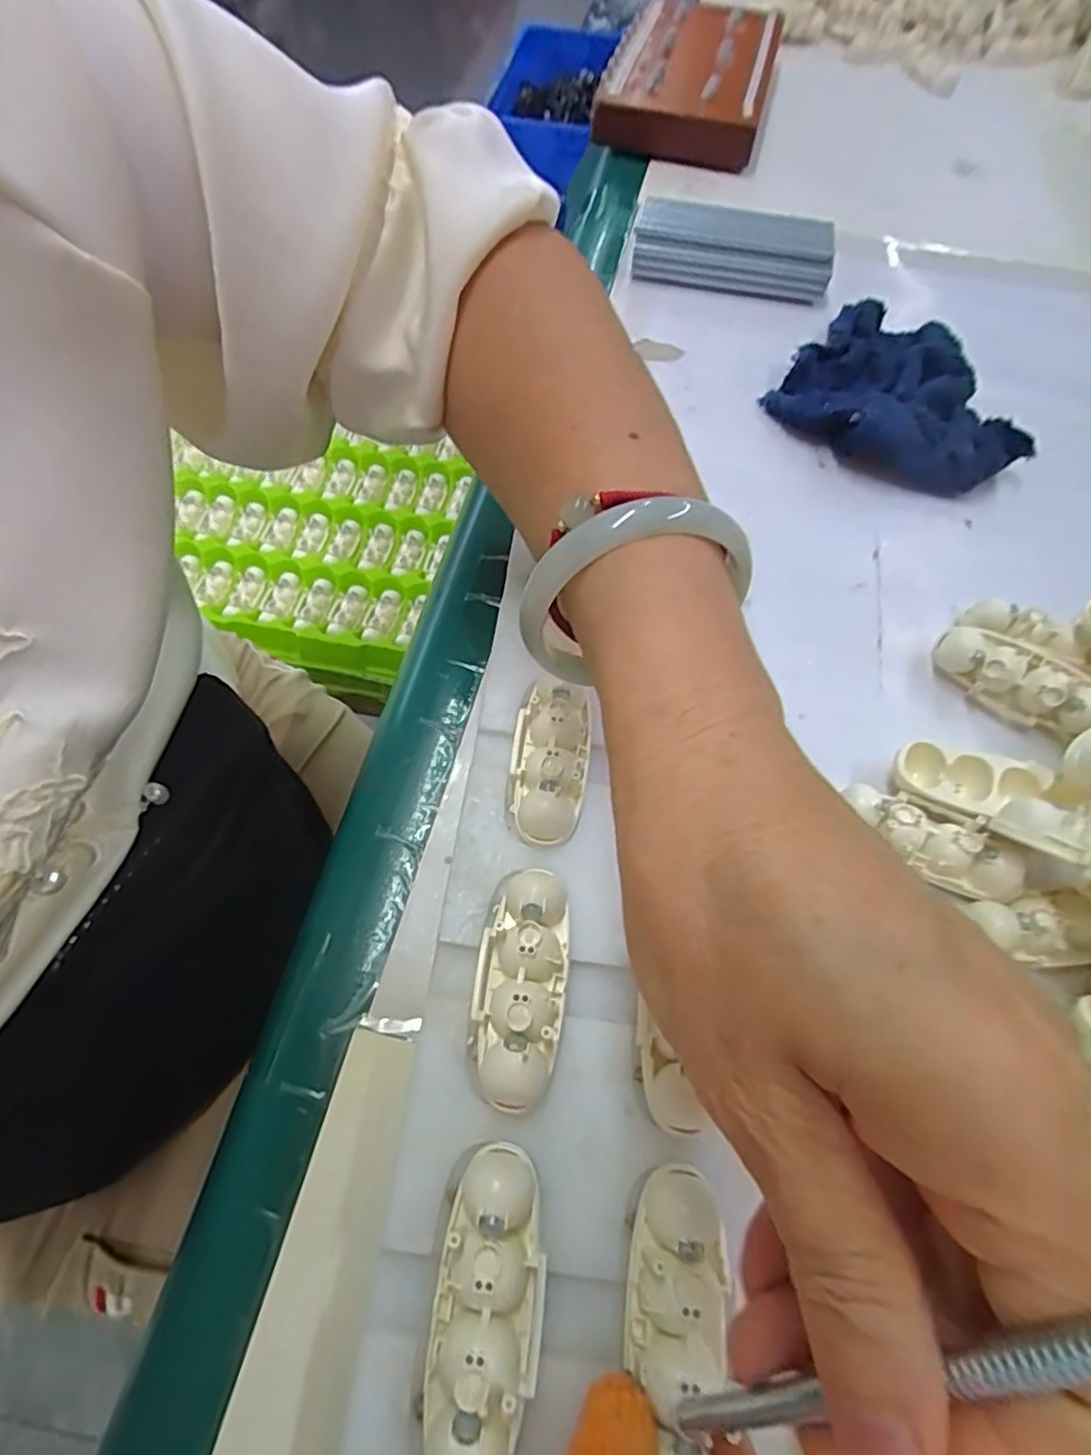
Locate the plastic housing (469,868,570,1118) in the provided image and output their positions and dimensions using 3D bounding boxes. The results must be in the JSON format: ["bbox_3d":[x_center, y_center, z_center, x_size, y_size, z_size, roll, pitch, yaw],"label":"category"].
[{"bbox_3d":[-0.007,0.072,0.190,0.025,0.014,0.061,4,59,3],"label":"plastic housing"}]

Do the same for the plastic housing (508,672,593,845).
[{"bbox_3d":[0.002,0.008,0.225,0.025,0.015,0.060,6,59,4],"label":"plastic housing"}]

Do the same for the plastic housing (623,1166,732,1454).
[{"bbox_3d":[0.031,0.137,0.154,0.022,0.012,0.060,6,56,3],"label":"plastic housing"}]

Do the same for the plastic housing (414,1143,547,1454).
[{"bbox_3d":[-0.014,0.133,0.155,0.025,0.014,0.061,6,59,3],"label":"plastic housing"}]

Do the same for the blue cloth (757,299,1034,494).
[{"bbox_3d":[0.186,-0.170,0.348,0.106,0.023,0.118,-37,66,-20],"label":"blue cloth"}]

